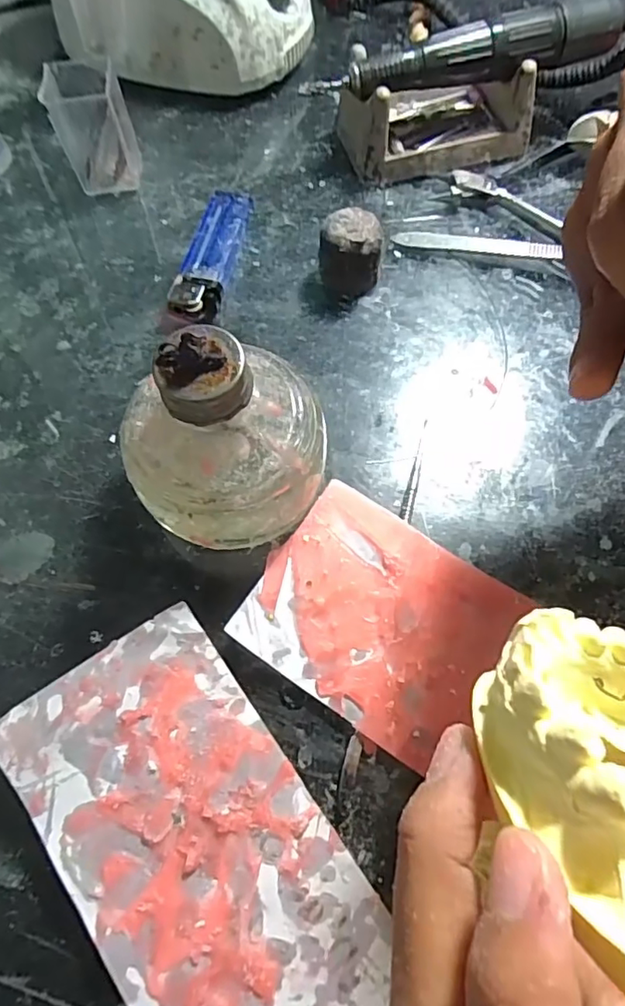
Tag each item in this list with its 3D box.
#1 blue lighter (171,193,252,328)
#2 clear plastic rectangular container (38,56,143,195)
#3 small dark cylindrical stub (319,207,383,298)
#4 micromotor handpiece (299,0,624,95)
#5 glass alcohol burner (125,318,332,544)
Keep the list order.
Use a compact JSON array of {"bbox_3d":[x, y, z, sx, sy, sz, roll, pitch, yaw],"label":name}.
[{"bbox_3d":[-0.050,-0.127,0.287,0.023,0.014,0.083,10,66,6],"label":"blue lighter"},{"bbox_3d":[-0.117,-0.202,0.301,0.038,0.053,0.035,-15,66,-6],"label":"clear plastic rectangular container"},{"bbox_3d":[0.019,-0.122,0.272,0.029,0.032,0.024,7,66,4],"label":"small dark cylindrical stub"},{"bbox_3d":[0.083,-0.236,0.290,0.171,0.022,0.020,-15,66,-5],"label":"micromotor handpiece"},{"bbox_3d":[-0.031,-0.023,0.203,0.073,0.078,0.071,-19,66,-7],"label":"glass alcohol burner"}]

